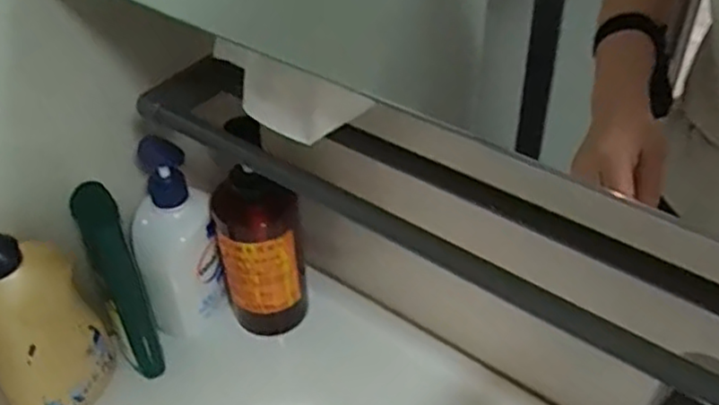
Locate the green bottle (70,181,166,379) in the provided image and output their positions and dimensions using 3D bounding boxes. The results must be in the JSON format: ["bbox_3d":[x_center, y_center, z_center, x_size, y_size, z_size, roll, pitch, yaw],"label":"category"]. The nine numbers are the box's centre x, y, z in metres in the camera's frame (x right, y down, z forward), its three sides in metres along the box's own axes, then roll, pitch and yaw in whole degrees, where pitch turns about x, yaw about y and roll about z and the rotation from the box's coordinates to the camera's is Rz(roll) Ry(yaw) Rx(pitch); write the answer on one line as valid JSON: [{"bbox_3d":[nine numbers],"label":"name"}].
[{"bbox_3d":[-0.196,0.071,0.579,0.030,0.187,0.051,-15,43,-14],"label":"green bottle"}]

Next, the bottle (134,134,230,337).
[{"bbox_3d":[-0.162,0.040,0.608,0.071,0.185,0.058,-33,50,-30],"label":"bottle"}]

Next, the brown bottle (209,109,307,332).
[{"bbox_3d":[-0.087,0.029,0.603,0.069,0.212,0.059,-10,42,-8],"label":"brown bottle"}]

